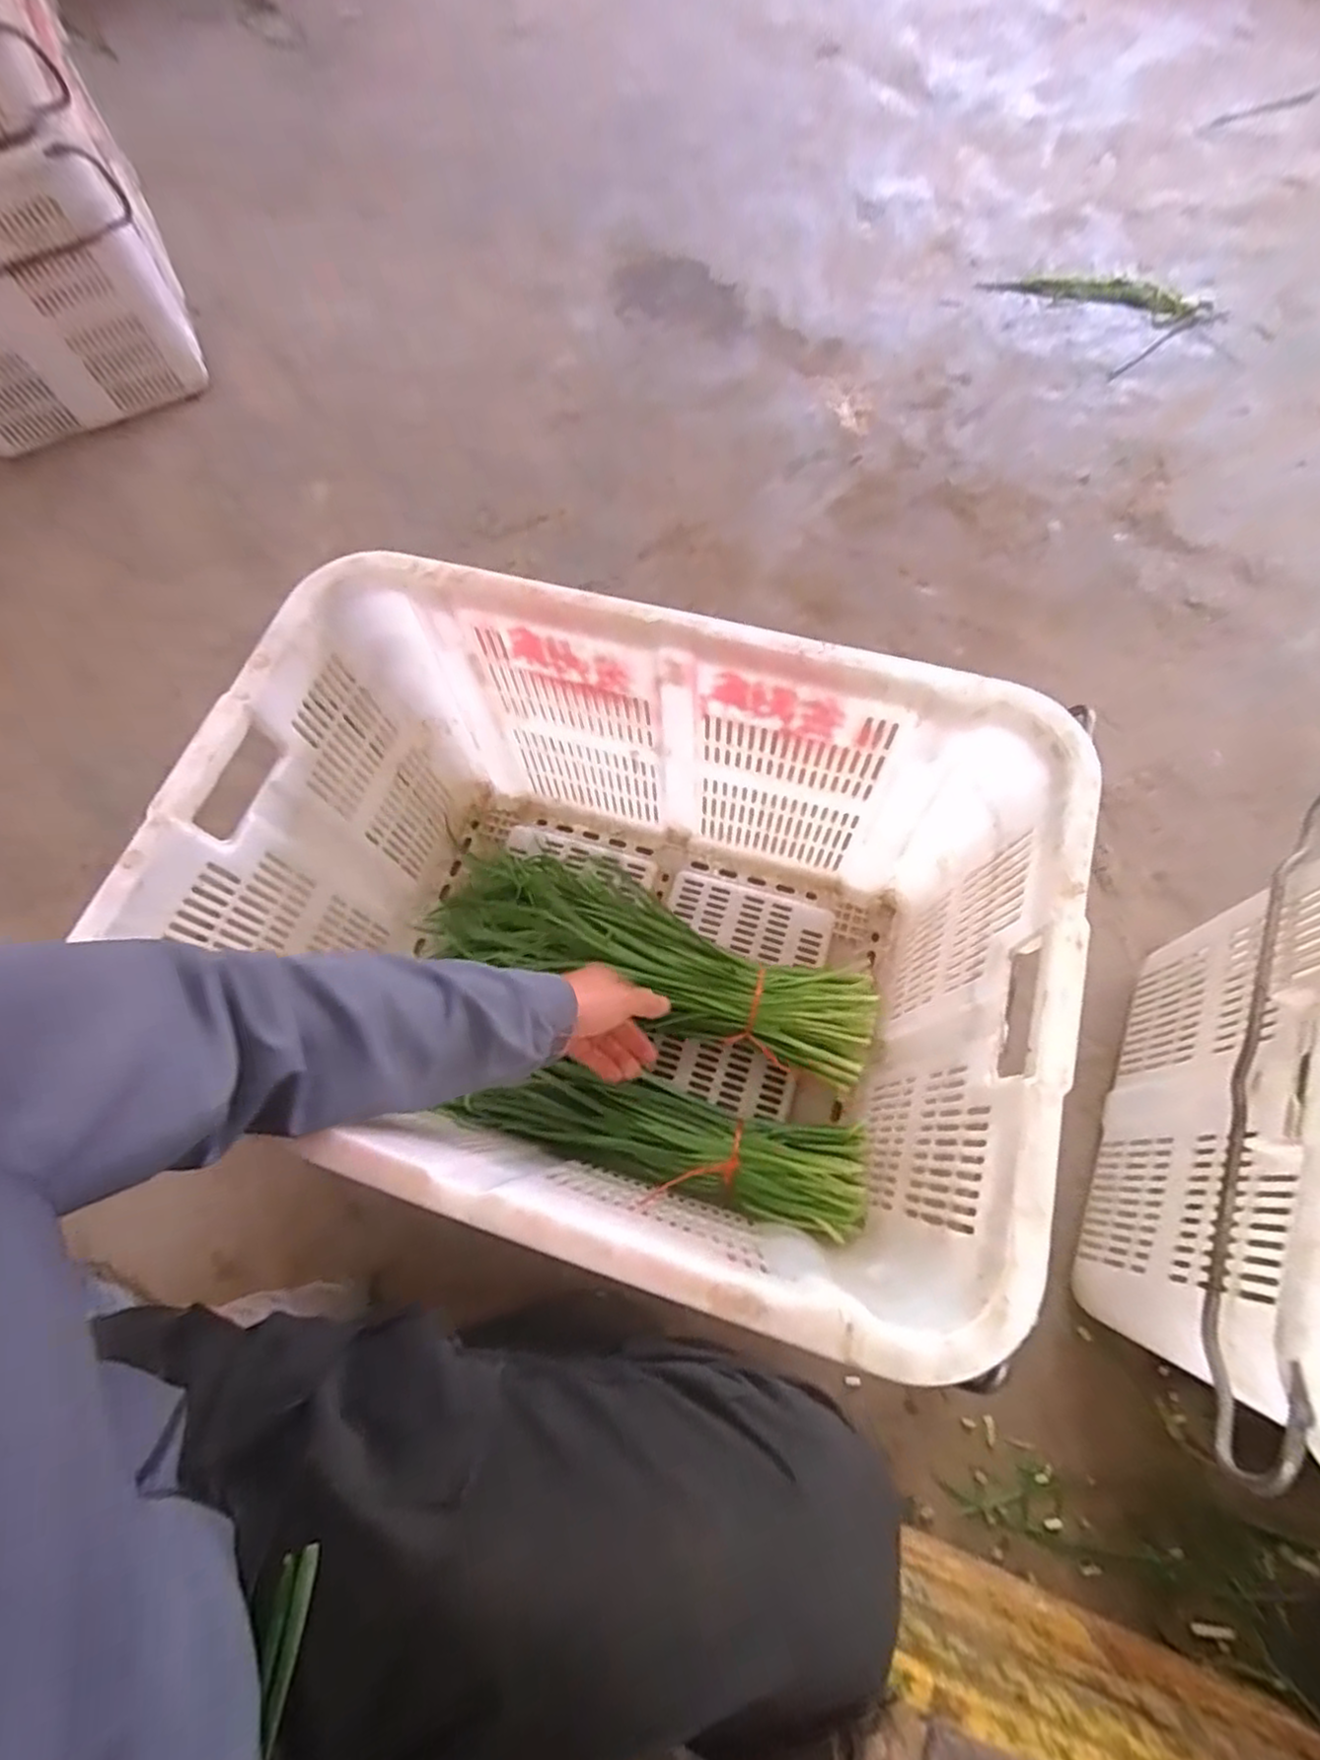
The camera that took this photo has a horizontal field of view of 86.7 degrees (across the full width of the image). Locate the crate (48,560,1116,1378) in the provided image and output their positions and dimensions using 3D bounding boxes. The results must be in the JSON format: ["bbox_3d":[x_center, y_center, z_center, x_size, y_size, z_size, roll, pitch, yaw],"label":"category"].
[{"bbox_3d":[-0.039,0.058,0.637,0.659,0.342,0.454,13,69,8],"label":"crate"}]

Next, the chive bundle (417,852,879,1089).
[{"bbox_3d":[-0.016,0.076,0.787,0.508,0.111,0.171,20,70,13],"label":"chive bundle"}]

